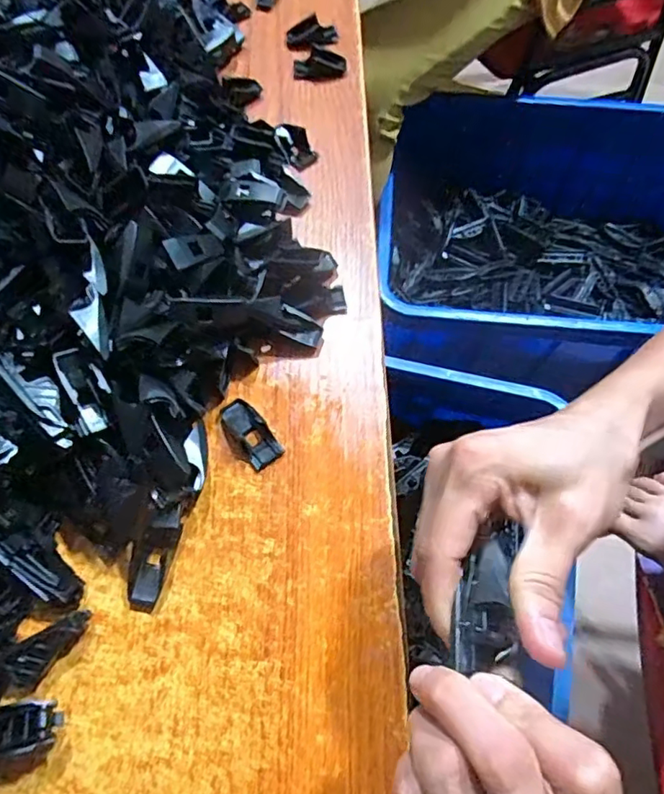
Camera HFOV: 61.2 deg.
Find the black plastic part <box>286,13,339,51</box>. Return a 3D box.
[{"bbox_3d":[-0.016,-0.297,0.456,0.041,0.012,0.037,2,65,0],"label":"black plastic part"}]

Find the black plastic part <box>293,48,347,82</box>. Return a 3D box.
[{"bbox_3d":[-0.010,-0.259,0.439,0.040,0.011,0.026,7,65,2],"label":"black plastic part"}]

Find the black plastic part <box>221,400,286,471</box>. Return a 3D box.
[{"bbox_3d":[-0.045,0.019,0.315,0.019,0.006,0.042,-33,69,-15],"label":"black plastic part"}]

